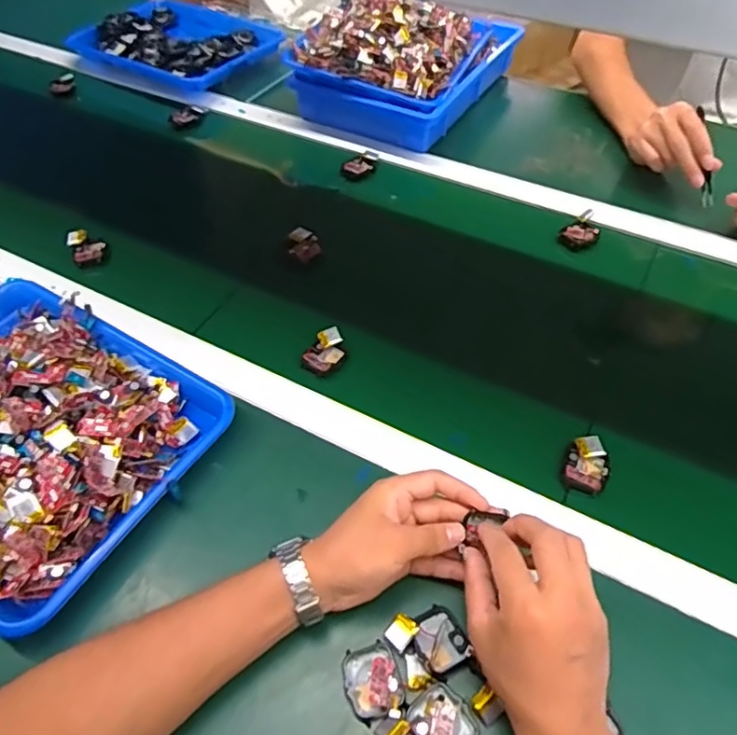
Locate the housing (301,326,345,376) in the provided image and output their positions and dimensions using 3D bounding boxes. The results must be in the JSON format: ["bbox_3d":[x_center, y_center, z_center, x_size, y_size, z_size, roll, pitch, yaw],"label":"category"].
[{"bbox_3d":[-0.044,-0.016,0.603,0.035,0.015,0.056,23,55,18],"label":"housing"}]

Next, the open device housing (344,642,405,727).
[{"bbox_3d":[0.004,0.222,0.413,0.039,0.012,0.046,-14,53,-10],"label":"open device housing"}]

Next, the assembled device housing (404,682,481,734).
[{"bbox_3d":[0.051,0.243,0.395,0.042,0.011,0.045,-33,58,-23],"label":"assembled device housing"}]

